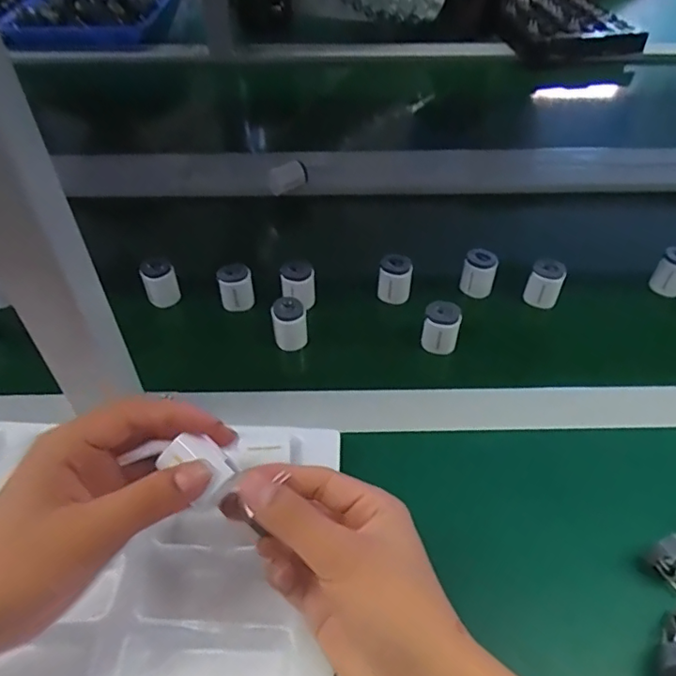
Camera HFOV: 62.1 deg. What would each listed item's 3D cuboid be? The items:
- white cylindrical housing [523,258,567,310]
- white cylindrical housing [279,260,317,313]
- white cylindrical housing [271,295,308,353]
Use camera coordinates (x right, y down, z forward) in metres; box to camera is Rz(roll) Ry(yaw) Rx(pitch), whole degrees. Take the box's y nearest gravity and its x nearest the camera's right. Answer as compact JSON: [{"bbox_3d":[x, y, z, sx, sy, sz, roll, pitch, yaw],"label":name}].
[{"bbox_3d":[0.199,-0.051,0.539,0.031,0.040,0.031,-1,46,1],"label":"white cylindrical housing"},{"bbox_3d":[-0.040,-0.050,0.534,0.032,0.043,0.032,-1,46,1],"label":"white cylindrical housing"},{"bbox_3d":[-0.043,-0.012,0.500,0.028,0.048,0.028,-1,46,1],"label":"white cylindrical housing"}]

